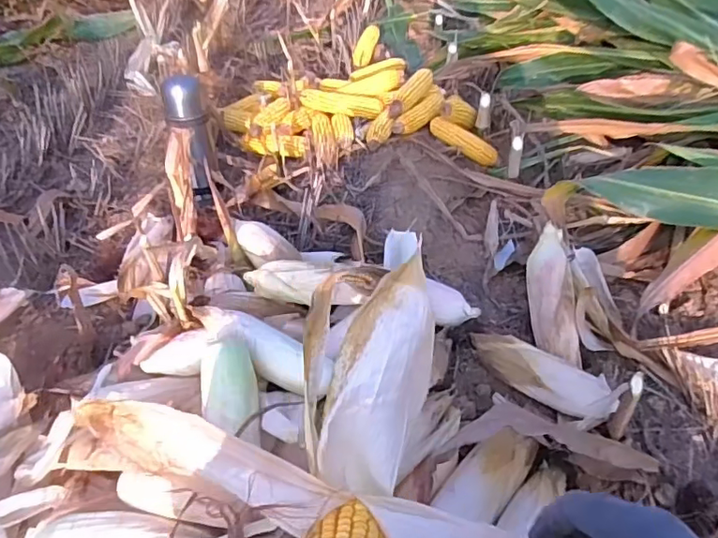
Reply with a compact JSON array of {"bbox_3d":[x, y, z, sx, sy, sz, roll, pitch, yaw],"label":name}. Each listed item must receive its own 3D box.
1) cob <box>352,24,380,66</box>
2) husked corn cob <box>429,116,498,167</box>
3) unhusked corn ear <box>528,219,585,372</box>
[{"bbox_3d":[0.024,-0.734,1.817,0.056,0.044,0.216,11,61,13],"label":"cob"},{"bbox_3d":[0.265,-0.329,1.408,0.203,0.048,0.050,37,54,17],"label":"husked corn cob"},{"bbox_3d":[0.322,0.042,0.906,0.074,0.054,0.230,-3,78,-1],"label":"unhusked corn ear"}]

